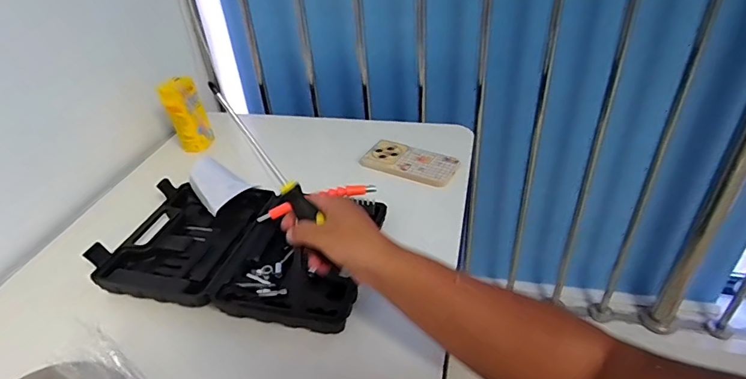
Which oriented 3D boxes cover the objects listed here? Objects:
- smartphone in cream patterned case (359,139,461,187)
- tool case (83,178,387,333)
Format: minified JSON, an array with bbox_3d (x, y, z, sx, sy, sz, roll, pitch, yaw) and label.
[{"bbox_3d":[0.064,-0.048,0.741,0.152,0.011,0.075,16,44,24],"label":"smartphone in cream patterned case"},{"bbox_3d":[-0.175,0.075,0.599,0.347,0.039,0.210,6,38,14],"label":"tool case"}]

